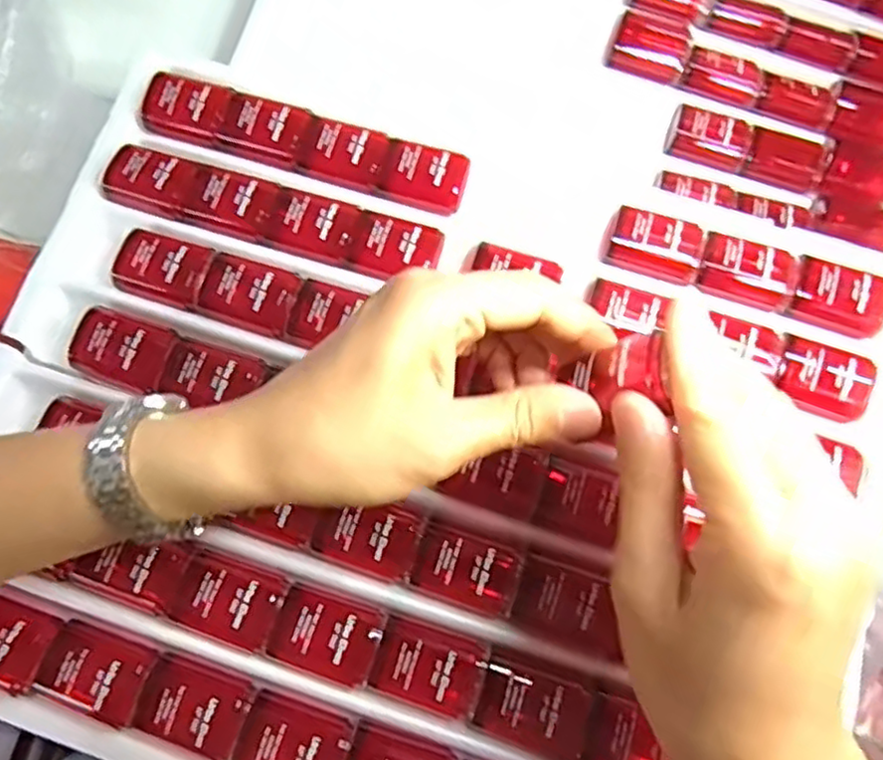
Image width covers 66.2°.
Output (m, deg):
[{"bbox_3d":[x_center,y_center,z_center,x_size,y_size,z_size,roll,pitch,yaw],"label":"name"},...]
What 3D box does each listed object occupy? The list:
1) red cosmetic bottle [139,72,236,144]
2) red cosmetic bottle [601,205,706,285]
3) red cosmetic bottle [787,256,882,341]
[{"bbox_3d":[-0.124,-0.134,0.332,0.043,0.011,0.028,18,76,4],"label":"red cosmetic bottle"},{"bbox_3d":[0.098,-0.063,0.315,0.043,0.012,0.031,18,76,4],"label":"red cosmetic bottle"},{"bbox_3d":[0.181,-0.037,0.309,0.041,0.013,0.027,21,76,4],"label":"red cosmetic bottle"}]

